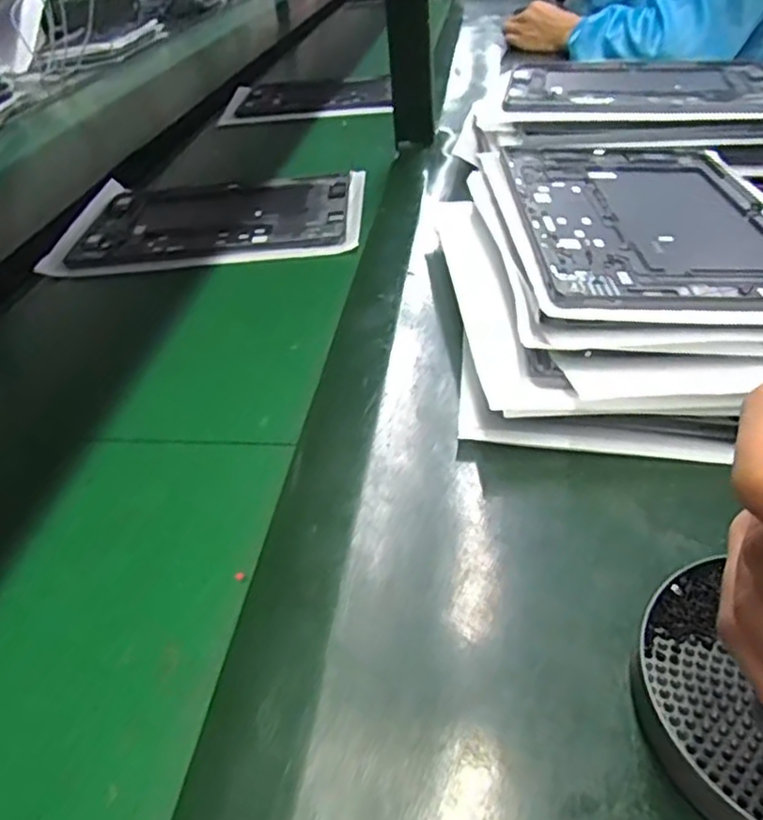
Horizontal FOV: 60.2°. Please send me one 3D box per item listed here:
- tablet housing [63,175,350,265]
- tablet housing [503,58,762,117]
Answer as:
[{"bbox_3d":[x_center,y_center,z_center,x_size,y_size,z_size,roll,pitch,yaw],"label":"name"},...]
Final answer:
[{"bbox_3d":[-0.161,-0.190,0.645,0.253,0.008,0.171,-4,36,3],"label":"tablet housing"},{"bbox_3d":[0.259,-0.323,0.659,0.253,0.015,0.193,7,38,17],"label":"tablet housing"}]

